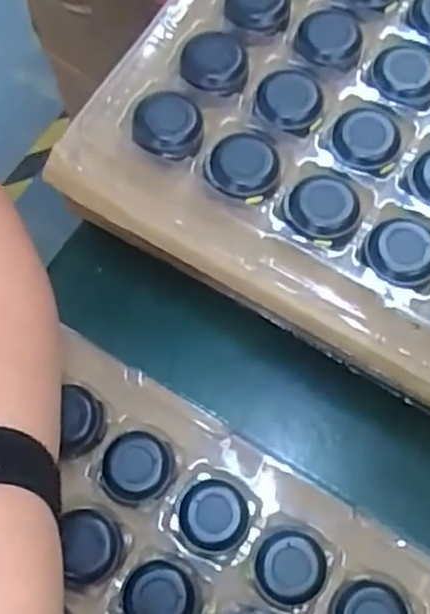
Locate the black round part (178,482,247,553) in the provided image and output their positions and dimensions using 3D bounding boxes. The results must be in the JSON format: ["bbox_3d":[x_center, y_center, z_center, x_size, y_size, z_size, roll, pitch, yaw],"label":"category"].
[{"bbox_3d":[0.000,0.084,0.295,0.027,0.004,0.026,8,69,4],"label":"black round part"}]

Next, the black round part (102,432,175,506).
[{"bbox_3d":[-0.032,0.066,0.303,0.028,0.005,0.028,0,69,1],"label":"black round part"}]

